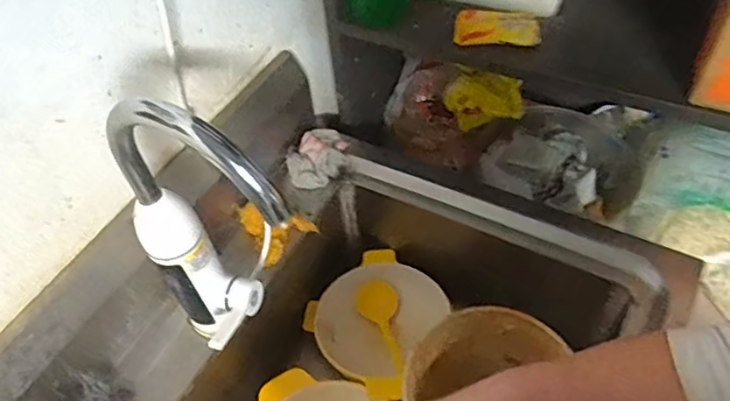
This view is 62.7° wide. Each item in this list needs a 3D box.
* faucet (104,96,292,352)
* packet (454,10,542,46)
[{"bbox_3d":[-0.137,0.050,0.551,0.077,0.333,0.181,-38,57,-24],"label":"faucet"},{"bbox_3d":[0.175,-0.228,0.788,0.108,0.013,0.063,4,51,9],"label":"packet"}]

